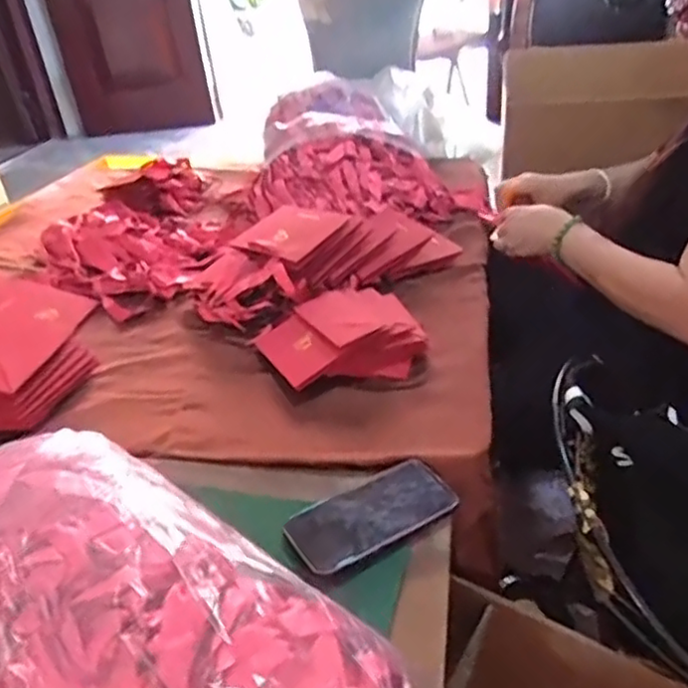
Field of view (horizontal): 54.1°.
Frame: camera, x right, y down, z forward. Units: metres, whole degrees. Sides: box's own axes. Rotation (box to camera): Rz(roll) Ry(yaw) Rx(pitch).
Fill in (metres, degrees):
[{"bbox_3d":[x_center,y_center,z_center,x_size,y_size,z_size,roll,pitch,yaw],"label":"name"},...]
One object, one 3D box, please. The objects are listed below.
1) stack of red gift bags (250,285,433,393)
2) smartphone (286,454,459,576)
[{"bbox_3d":[-0.006,-0.012,0.895,0.209,0.047,0.162,-12,34,-8],"label":"stack of red gift bags"},{"bbox_3d":[0.028,0.163,0.656,0.164,0.011,0.085,-22,37,-23],"label":"smartphone"}]

